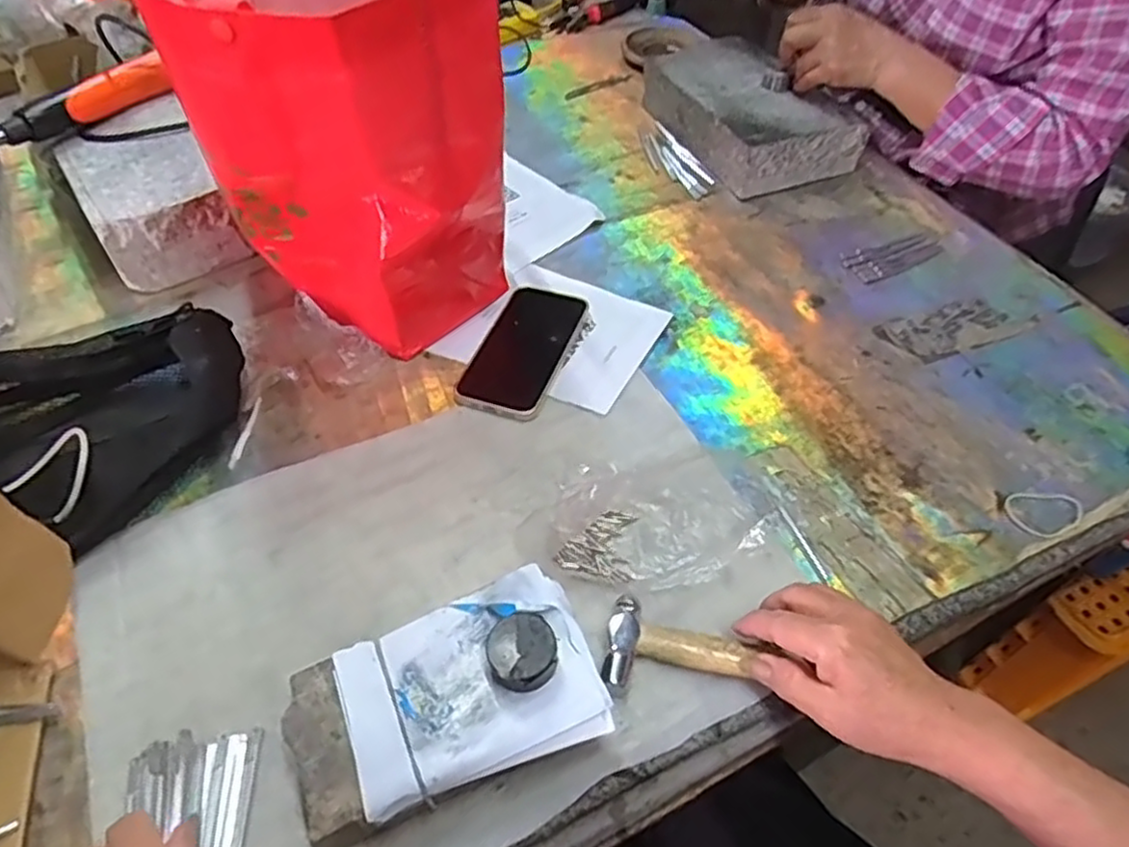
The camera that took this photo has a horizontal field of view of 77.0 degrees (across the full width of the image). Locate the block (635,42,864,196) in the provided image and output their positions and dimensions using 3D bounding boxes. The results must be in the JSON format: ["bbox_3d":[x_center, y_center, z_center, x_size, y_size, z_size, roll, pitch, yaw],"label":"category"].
[{"bbox_3d":[0.215,-0.372,0.848,0.152,0.066,0.245,-21,54,-18],"label":"block"}]

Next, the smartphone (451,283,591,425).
[{"bbox_3d":[-0.036,-0.066,0.619,0.074,0.007,0.155,17,52,11],"label":"smartphone"}]

